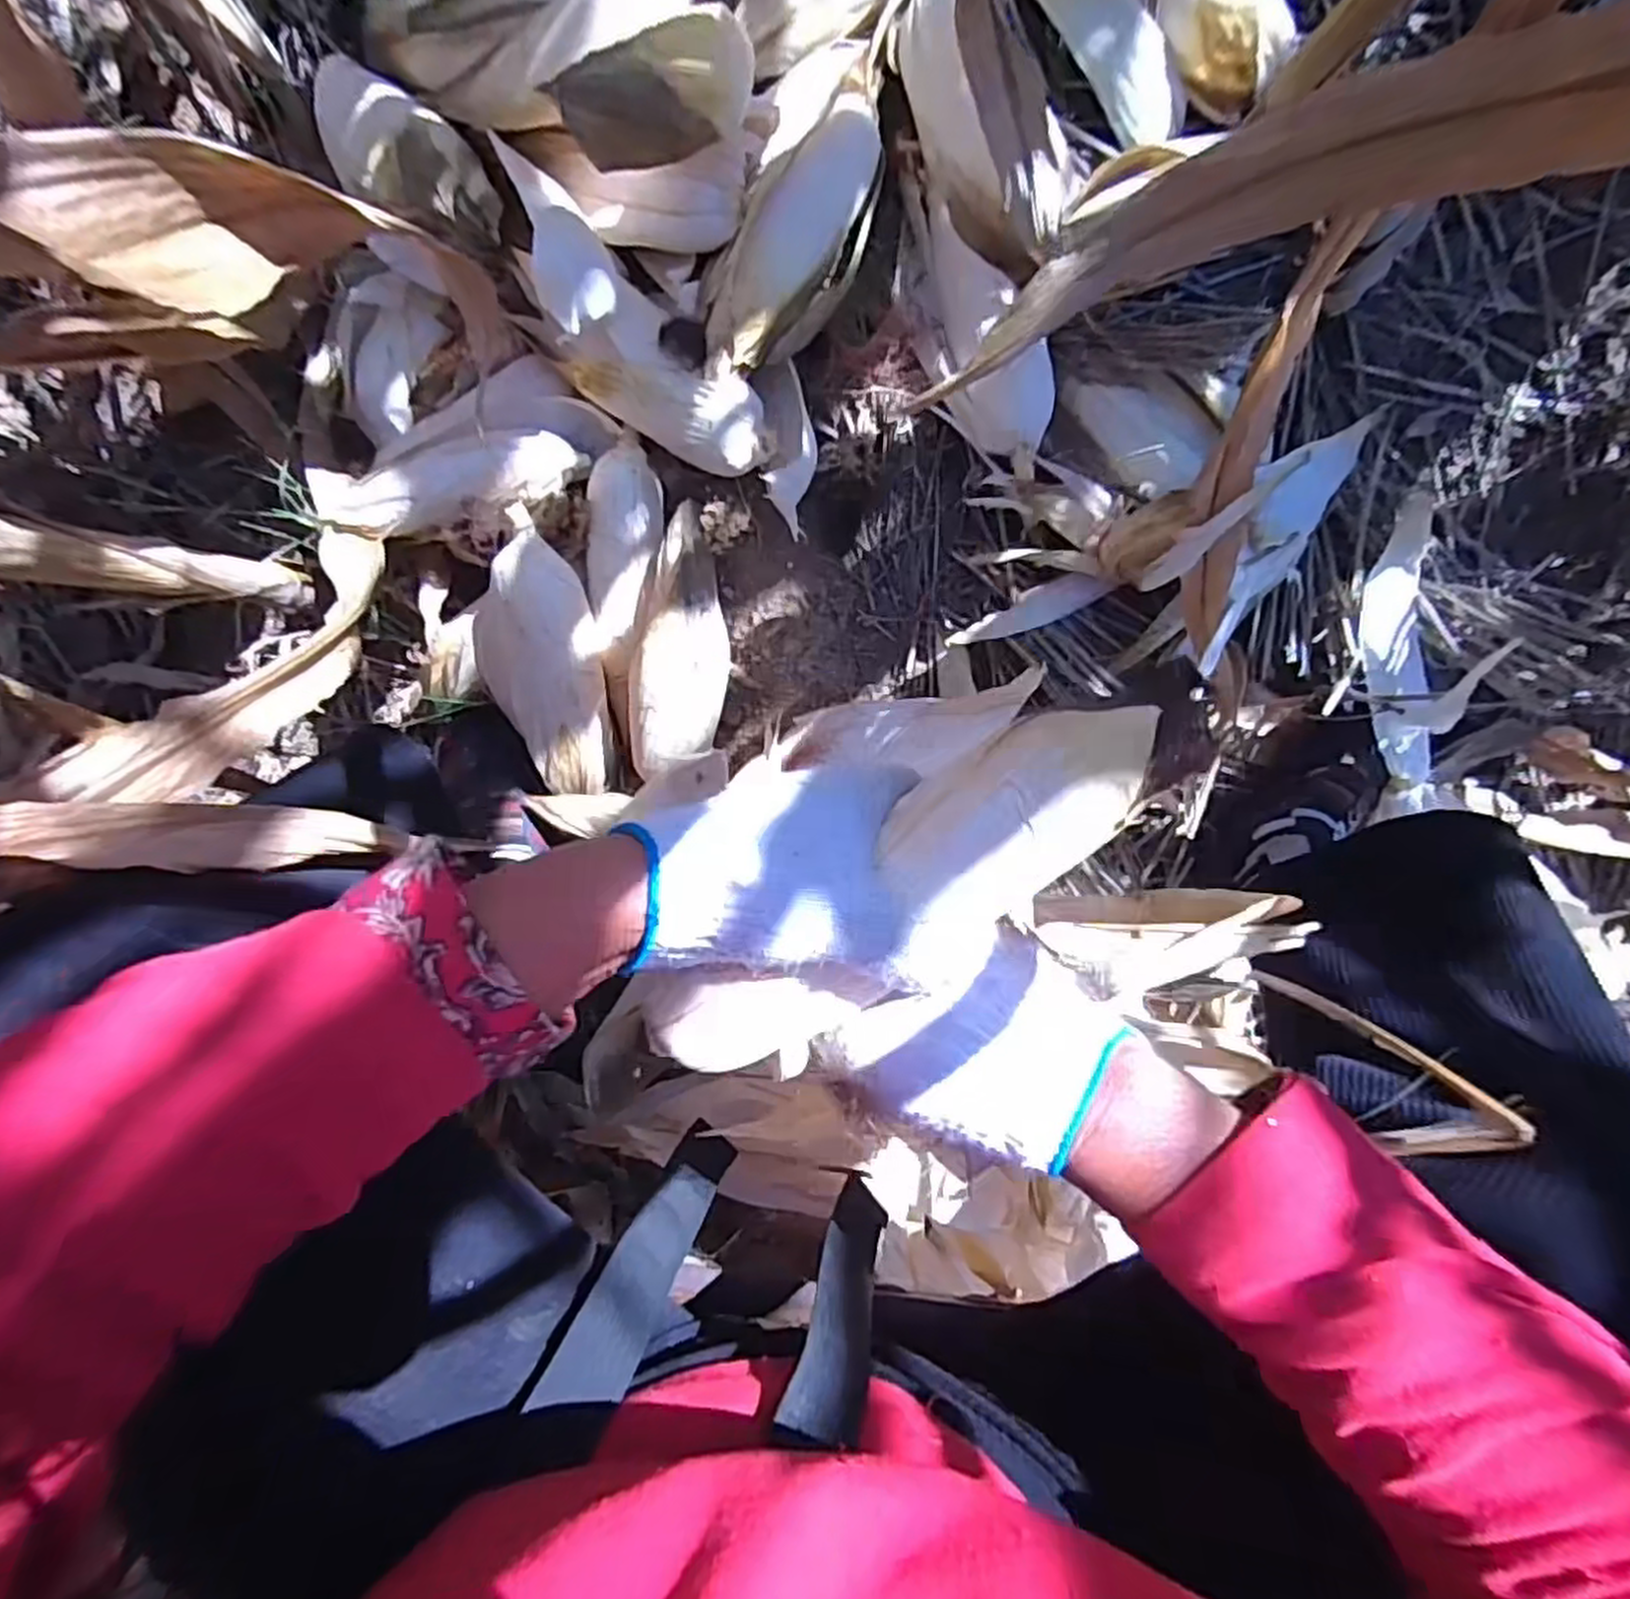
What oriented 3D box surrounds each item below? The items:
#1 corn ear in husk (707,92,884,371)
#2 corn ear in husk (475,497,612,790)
[{"bbox_3d":[-0.010,-0.377,0.526,0.074,0.046,0.204,28,97,-6],"label":"corn ear in husk"},{"bbox_3d":[-0.205,-0.098,0.582,0.094,0.051,0.204,-5,116,-1],"label":"corn ear in husk"}]

